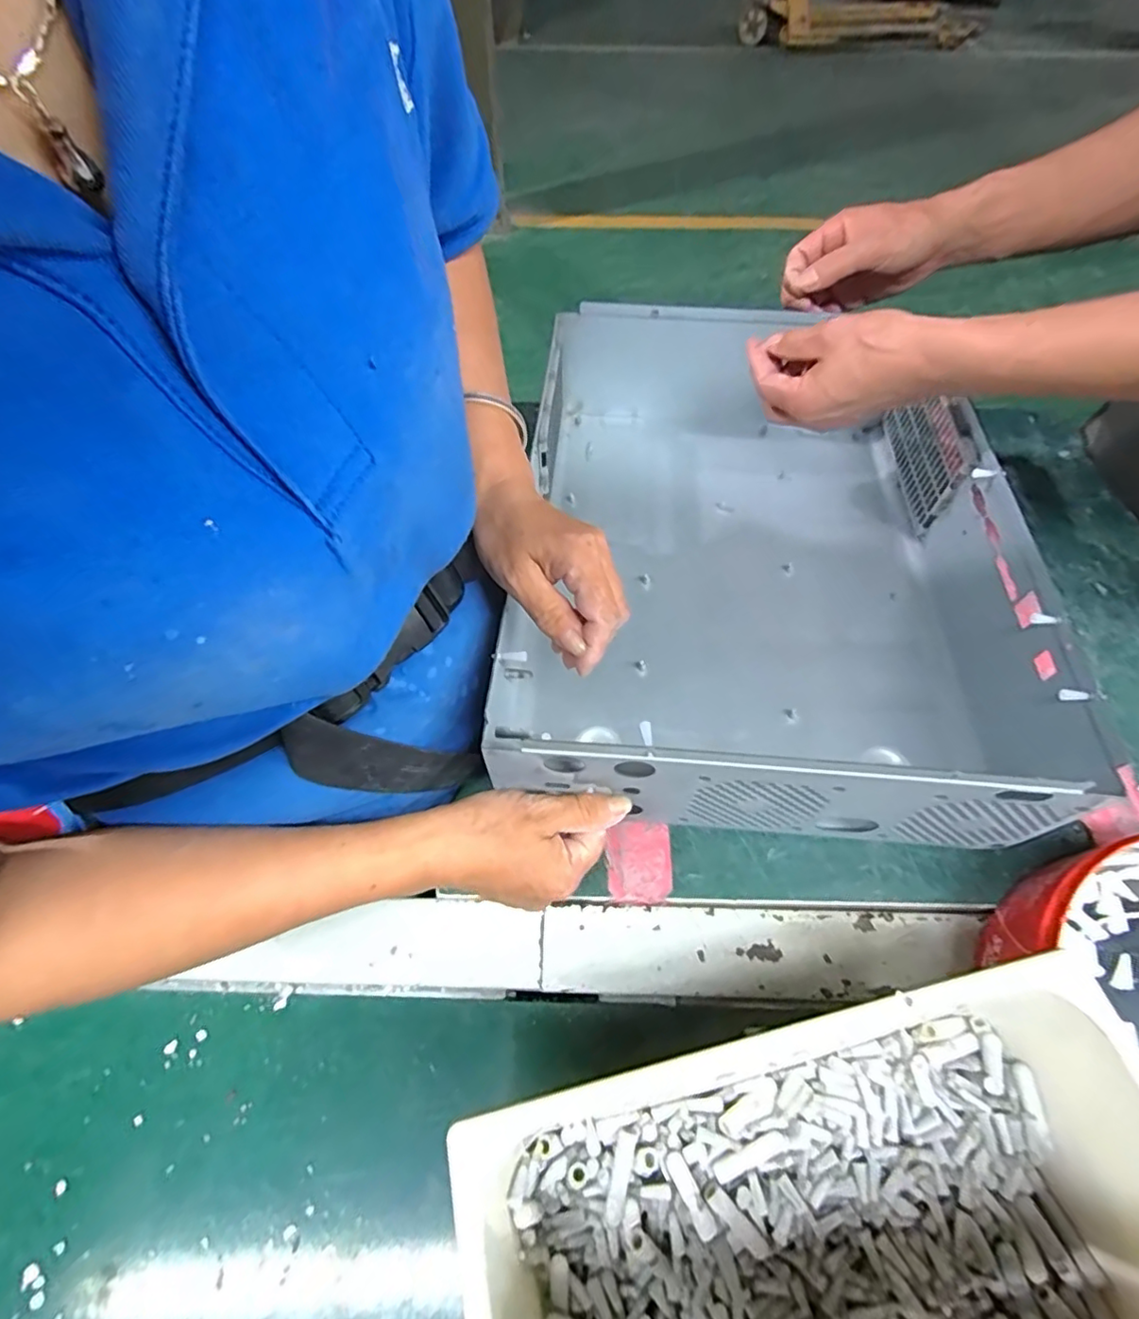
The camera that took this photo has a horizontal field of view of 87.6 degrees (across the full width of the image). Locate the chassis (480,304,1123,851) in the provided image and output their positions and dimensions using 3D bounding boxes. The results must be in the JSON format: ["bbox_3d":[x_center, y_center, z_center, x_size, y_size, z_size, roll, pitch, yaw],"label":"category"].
[{"bbox_3d":[0.143,-0.098,0.454,0.326,0.120,0.432,4,60,5],"label":"chassis"}]

